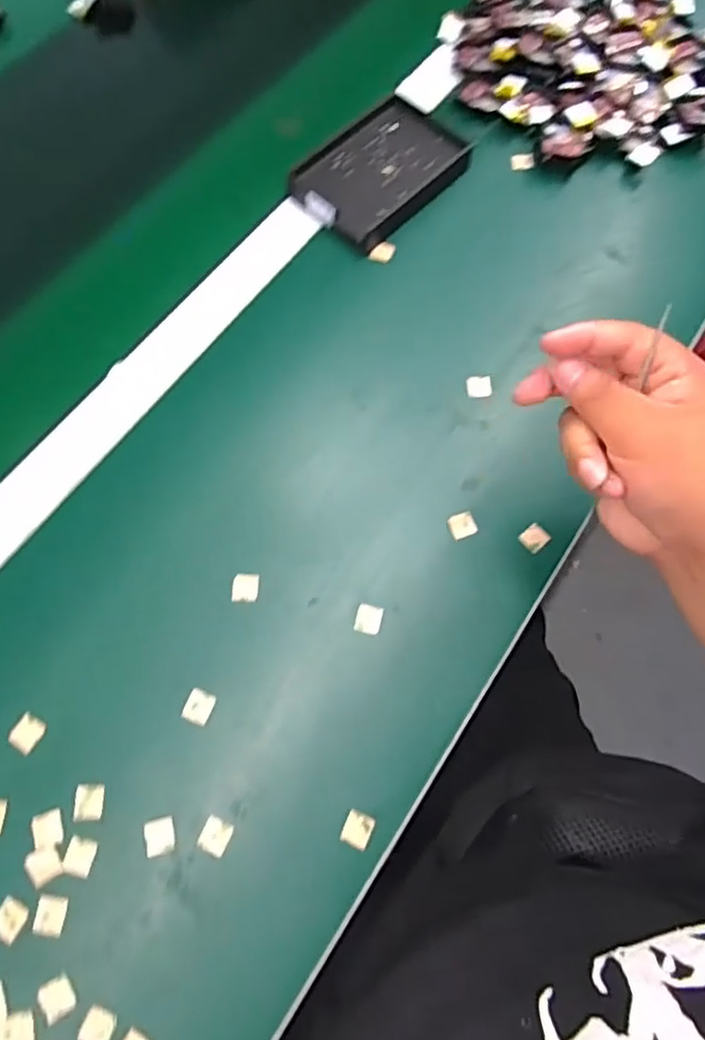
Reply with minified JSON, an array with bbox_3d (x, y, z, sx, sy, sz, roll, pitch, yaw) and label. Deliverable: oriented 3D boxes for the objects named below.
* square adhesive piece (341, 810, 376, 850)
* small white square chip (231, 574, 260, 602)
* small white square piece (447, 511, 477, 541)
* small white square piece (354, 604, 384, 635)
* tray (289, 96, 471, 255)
[{"bbox_3d":[0.003,0.179,0.364,0.016,0.005,0.018,24,70,7],"label":"square adhesive piece"},{"bbox_3d":[-0.069,0.044,0.407,0.016,0.004,0.018,3,69,-1],"label":"small white square chip"},{"bbox_3d":[0.075,0.004,0.432,0.018,0.004,0.017,-19,71,-9],"label":"small white square piece"},{"bbox_3d":[0.011,0.063,0.402,0.016,0.004,0.018,15,69,4],"label":"small white square piece"},{"bbox_3d":[0.024,-0.291,0.528,0.094,0.019,0.140,42,73,13],"label":"tray"}]

